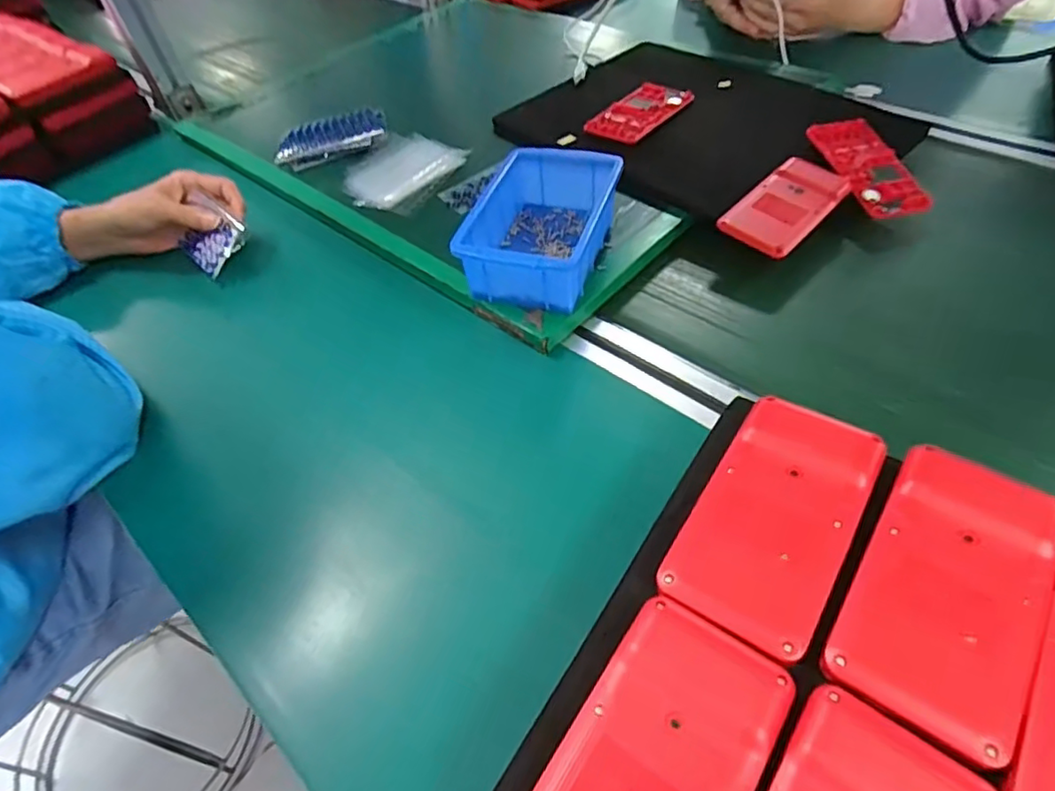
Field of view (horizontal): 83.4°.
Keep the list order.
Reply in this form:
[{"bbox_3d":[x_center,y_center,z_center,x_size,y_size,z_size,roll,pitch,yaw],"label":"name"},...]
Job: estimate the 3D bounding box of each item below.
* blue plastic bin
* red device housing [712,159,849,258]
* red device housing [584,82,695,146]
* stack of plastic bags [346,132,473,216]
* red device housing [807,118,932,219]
[{"bbox_3d":[0.013,-0.135,0.471,0.092,0.049,0.143,12,53,15],"label":"blue plastic bin"},{"bbox_3d":[0.215,-0.160,0.491,0.061,0.010,0.121,36,62,29],"label":"red device housing"},{"bbox_3d":[0.113,-0.286,0.602,0.060,0.011,0.112,33,61,28],"label":"red device housing"},{"bbox_3d":[-0.132,-0.222,0.595,0.105,0.016,0.113,24,57,23],"label":"stack of plastic bags"},{"bbox_3d":[0.300,-0.202,0.522,0.065,0.008,0.114,-10,61,-9],"label":"red device housing"}]

